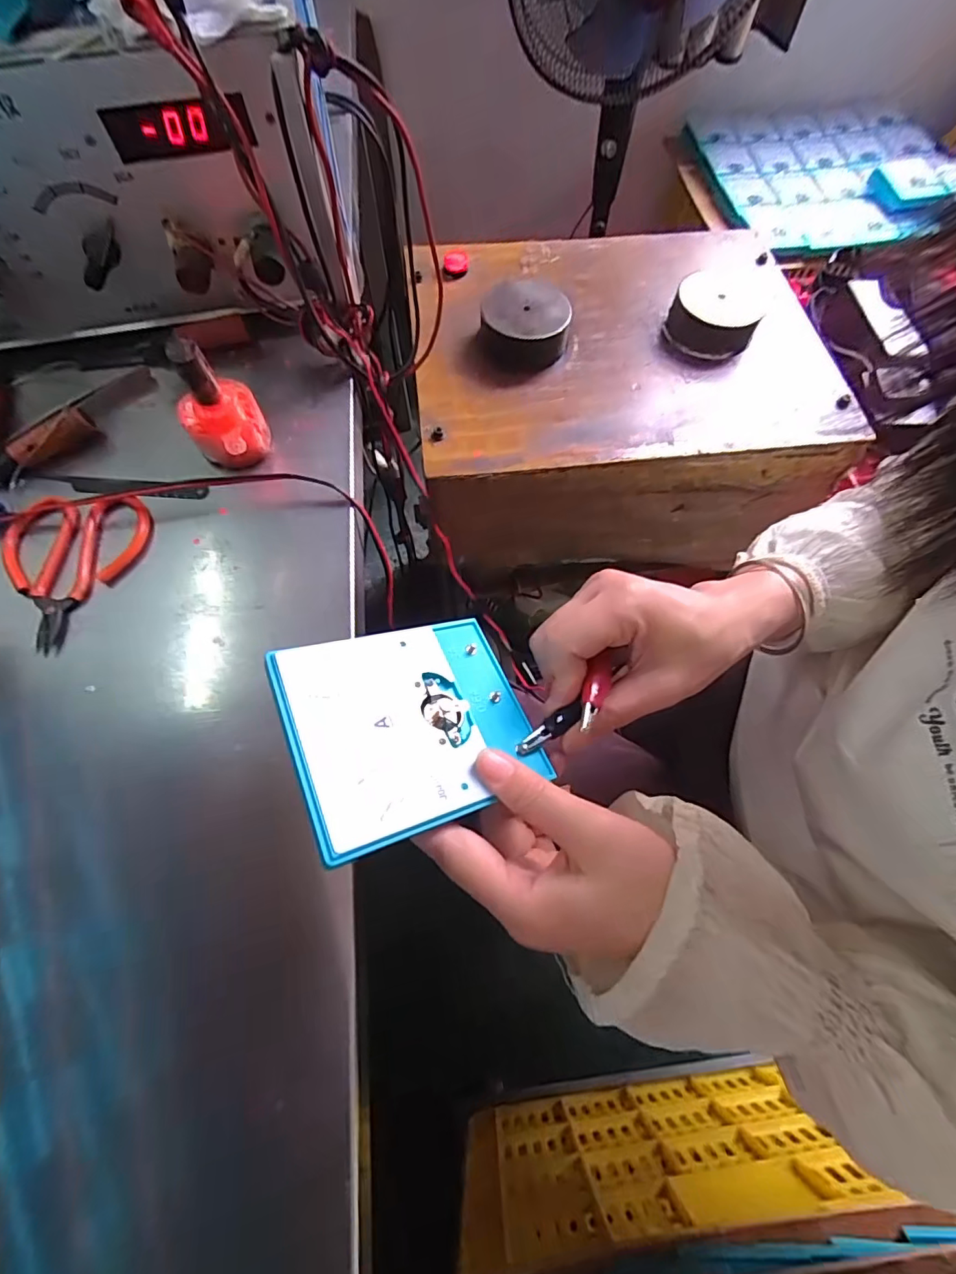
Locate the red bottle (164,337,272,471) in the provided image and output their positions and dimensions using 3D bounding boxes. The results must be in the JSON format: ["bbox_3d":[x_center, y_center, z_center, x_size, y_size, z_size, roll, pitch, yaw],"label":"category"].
[{"bbox_3d":[-0.163,-0.146,0.319,0.048,0.084,0.056,-32,70,-13],"label":"red bottle"}]

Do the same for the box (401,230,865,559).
[{"bbox_3d":[0.142,-0.300,0.644,0.432,0.198,0.381,-9,66,-4],"label":"box"}]

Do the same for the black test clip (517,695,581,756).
[{"bbox_3d":[0.036,0.045,0.260,0.041,0.005,0.011,-32,70,-17],"label":"black test clip"}]

